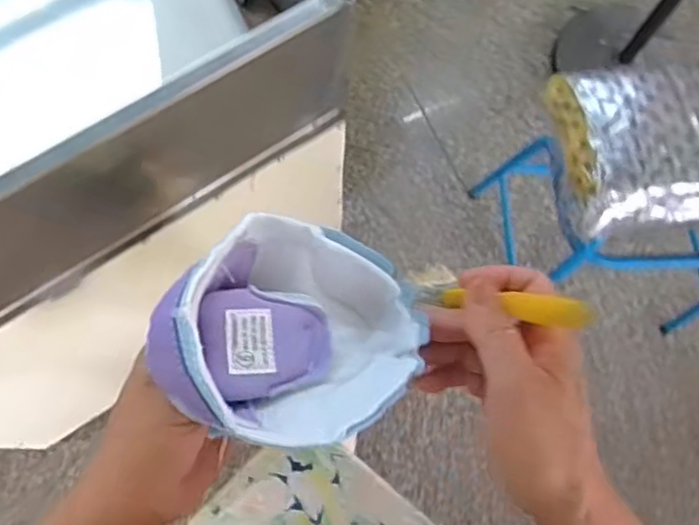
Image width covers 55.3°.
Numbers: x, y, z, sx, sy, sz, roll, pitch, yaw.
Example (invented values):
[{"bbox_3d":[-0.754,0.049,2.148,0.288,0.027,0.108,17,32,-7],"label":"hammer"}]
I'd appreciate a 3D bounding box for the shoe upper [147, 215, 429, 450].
[{"bbox_3d":[-0.034,0.044,0.351,0.121,0.064,0.121,13,55,-19],"label":"shoe upper"}]

